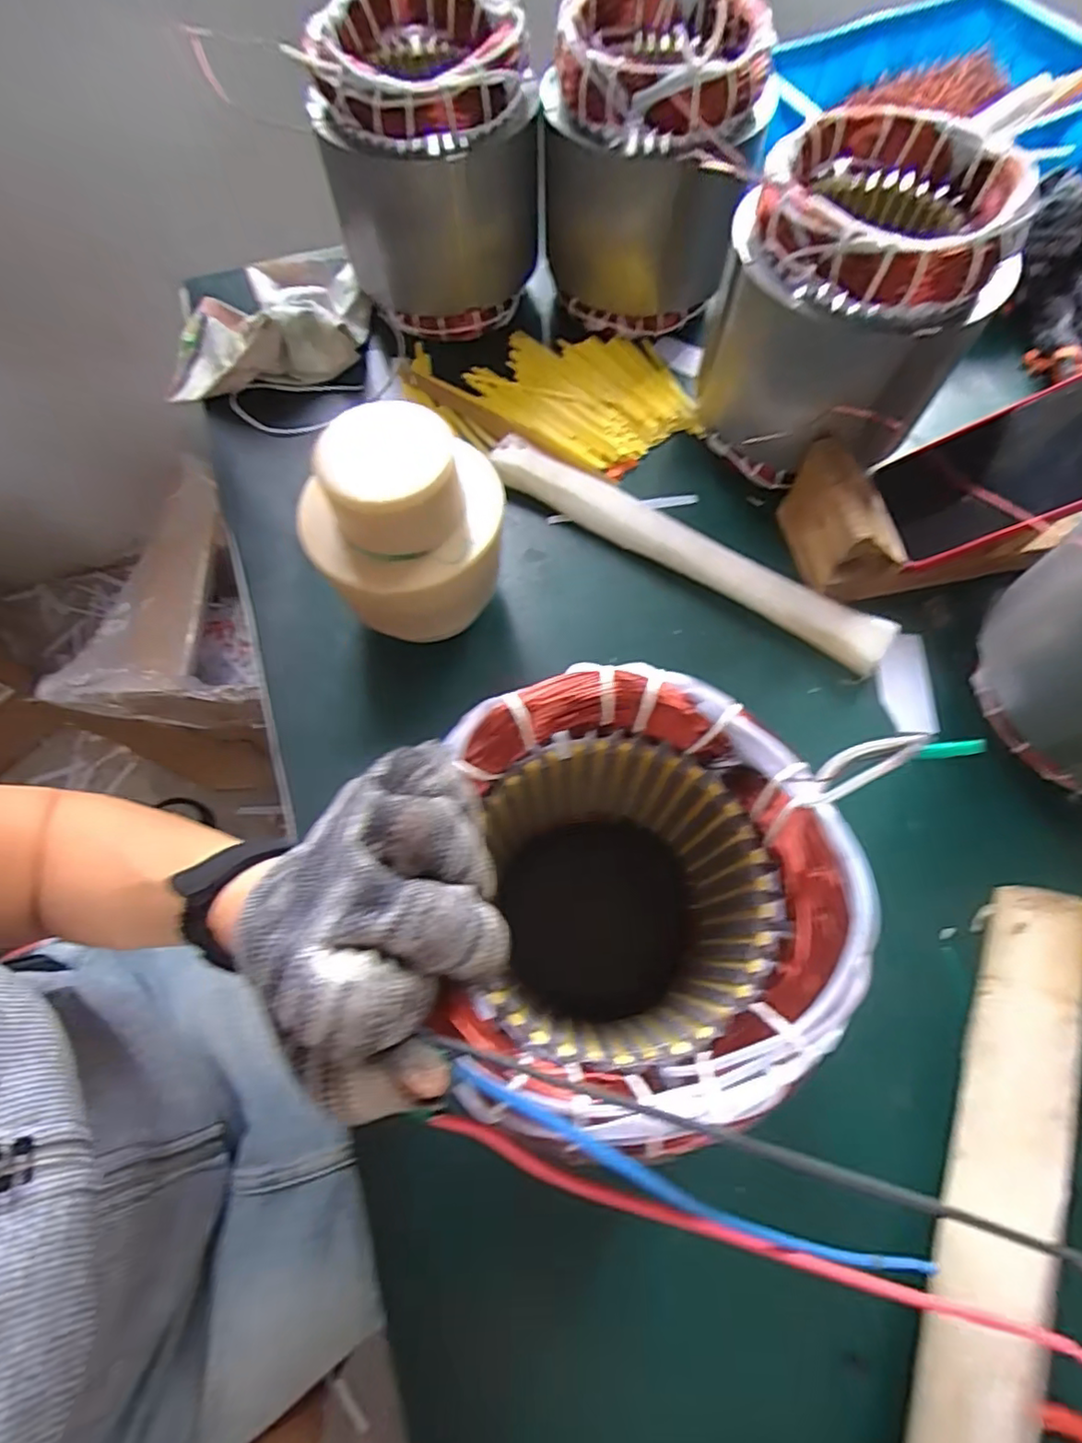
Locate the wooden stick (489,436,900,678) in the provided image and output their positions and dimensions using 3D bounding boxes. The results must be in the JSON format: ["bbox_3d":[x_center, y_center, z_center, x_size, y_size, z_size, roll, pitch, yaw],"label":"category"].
[{"bbox_3d":[0.095,-0.121,0.425,0.301,0.024,0.030,32,71,12],"label":"wooden stick"}]

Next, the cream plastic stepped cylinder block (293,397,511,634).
[{"bbox_3d":[-0.077,-0.102,0.350,0.108,0.117,0.087,4,68,2],"label":"cream plastic stepped cylinder block"}]

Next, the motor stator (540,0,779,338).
[{"bbox_3d":[0.077,-0.419,0.461,0.150,0.158,0.134,1,68,1],"label":"motor stator"}]

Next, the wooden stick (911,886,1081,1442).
[{"bbox_3d":[0.191,0.234,0.259,0.043,0.039,0.336,21,69,9],"label":"wooden stick"}]

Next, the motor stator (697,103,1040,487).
[{"bbox_3d":[0.194,-0.260,0.393,0.149,0.157,0.138,39,73,15],"label":"motor stator"}]

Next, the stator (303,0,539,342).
[{"bbox_3d":[-0.080,-0.398,0.455,0.151,0.165,0.145,-3,68,-1],"label":"stator"}]

